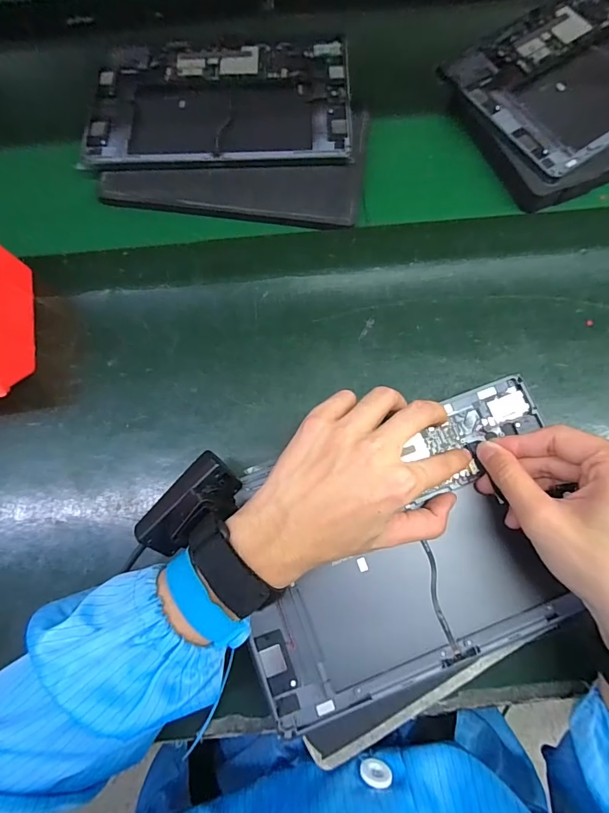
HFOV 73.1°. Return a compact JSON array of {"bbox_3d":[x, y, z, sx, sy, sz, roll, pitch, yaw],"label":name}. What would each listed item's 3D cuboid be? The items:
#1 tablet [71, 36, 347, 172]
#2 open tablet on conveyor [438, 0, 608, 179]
[{"bbox_3d":[-0.082,-0.300,0.405,0.251,0.009,0.151,-1,78,0],"label":"tablet"},{"bbox_3d":[0.281,-0.337,0.405,0.261,0.009,0.160,-35,79,-9],"label":"open tablet on conveyor"}]

